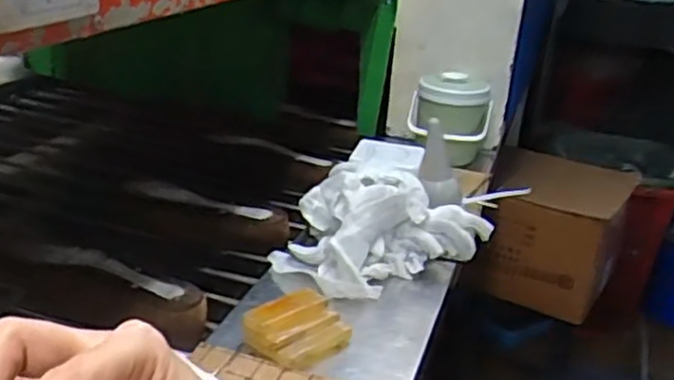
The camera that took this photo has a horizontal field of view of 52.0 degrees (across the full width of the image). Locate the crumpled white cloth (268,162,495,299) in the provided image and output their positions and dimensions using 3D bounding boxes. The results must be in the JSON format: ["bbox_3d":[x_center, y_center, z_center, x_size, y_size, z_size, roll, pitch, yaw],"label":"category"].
[{"bbox_3d":[0.049,0.051,0.928,0.251,0.113,0.197,17,27,26],"label":"crumpled white cloth"}]

